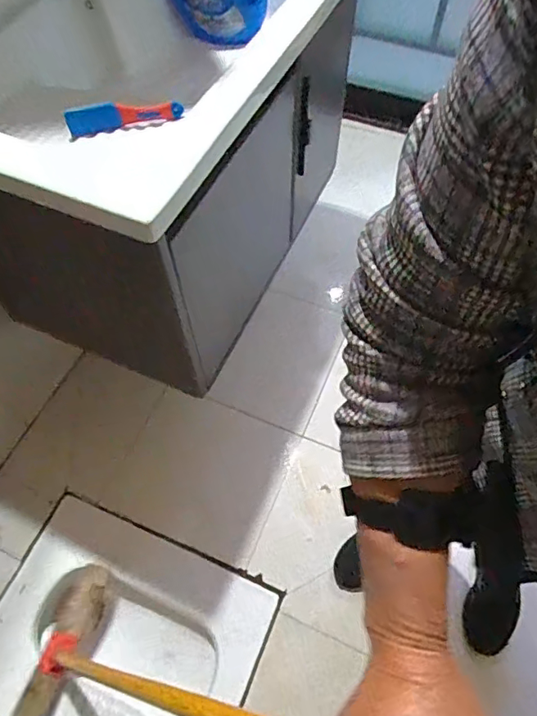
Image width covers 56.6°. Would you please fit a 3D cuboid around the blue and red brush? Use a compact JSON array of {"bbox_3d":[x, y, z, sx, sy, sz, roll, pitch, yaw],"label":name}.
[{"bbox_3d":[-0.195,-0.323,0.673,0.155,0.046,0.017,-3,61,0],"label":"blue and red brush"}]

